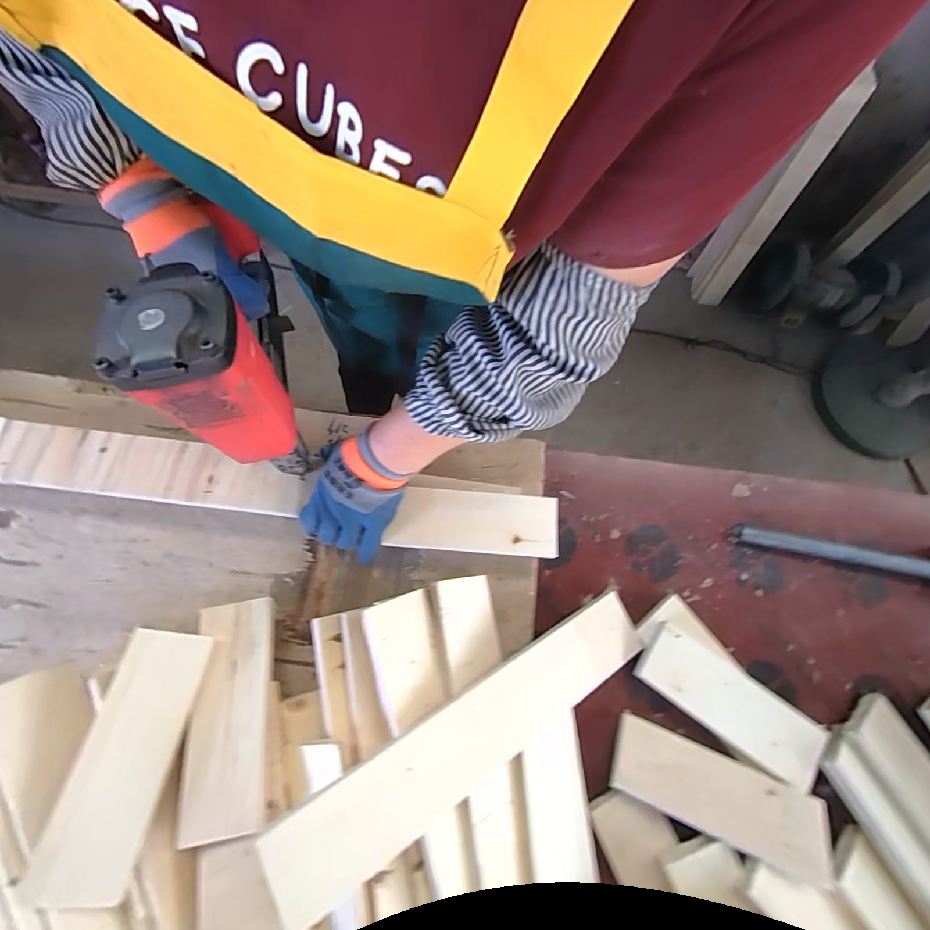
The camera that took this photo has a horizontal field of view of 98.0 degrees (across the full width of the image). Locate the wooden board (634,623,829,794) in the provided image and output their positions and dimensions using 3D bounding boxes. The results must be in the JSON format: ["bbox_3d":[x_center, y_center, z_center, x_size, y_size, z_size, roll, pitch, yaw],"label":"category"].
[{"bbox_3d":[0.285,0.259,0.440,0.189,0.024,0.069,36,73,6],"label":"wooden board"}]

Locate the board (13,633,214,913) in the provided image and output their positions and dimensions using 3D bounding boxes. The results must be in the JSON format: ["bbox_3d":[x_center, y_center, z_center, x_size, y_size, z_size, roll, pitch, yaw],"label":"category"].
[{"bbox_3d":[-0.301,0.257,0.361,0.071,0.012,0.197,18,62,-18],"label":"board"}]

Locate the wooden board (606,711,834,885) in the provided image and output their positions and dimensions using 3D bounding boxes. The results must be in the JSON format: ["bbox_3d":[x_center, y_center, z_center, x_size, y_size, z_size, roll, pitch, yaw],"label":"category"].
[{"bbox_3d":[0.258,0.335,0.417,0.198,0.013,0.080,20,54,8],"label":"wooden board"}]

